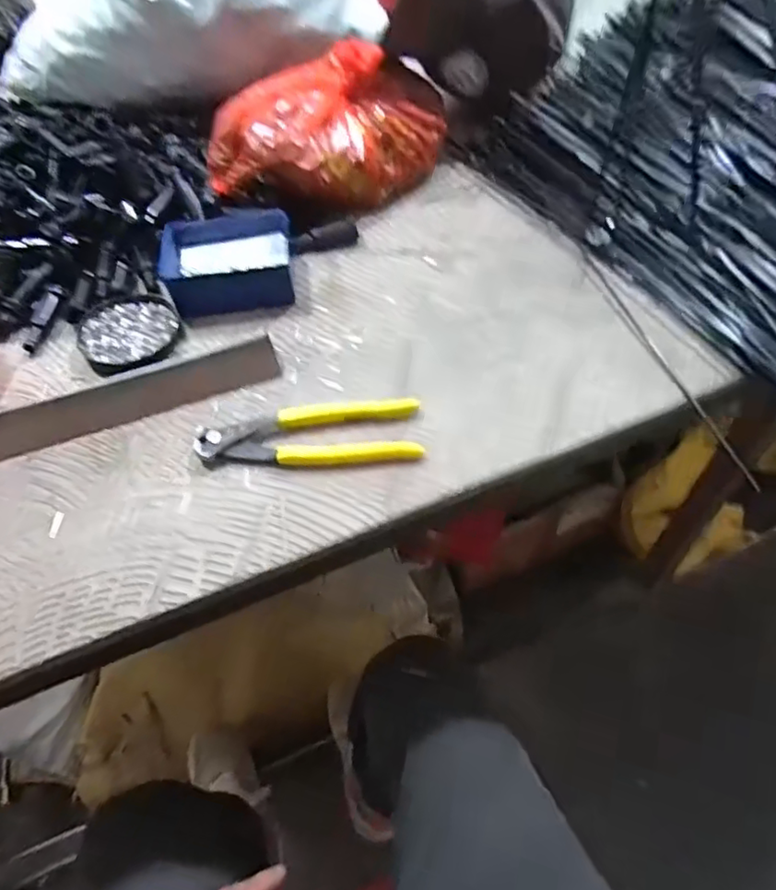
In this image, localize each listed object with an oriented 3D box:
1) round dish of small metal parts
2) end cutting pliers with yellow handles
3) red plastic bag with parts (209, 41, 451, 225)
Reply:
[{"bbox_3d":[-0.221,-0.096,0.526,0.082,0.014,0.087,-1,55,2],"label":"round dish of small metal parts"},{"bbox_3d":[-0.058,-0.012,0.448,0.161,0.015,0.051,-4,55,0],"label":"end cutting pliers with yellow handles"},{"bbox_3d":[-0.059,-0.321,0.618,0.270,0.095,0.156,-35,60,-20],"label":"red plastic bag with parts"}]

